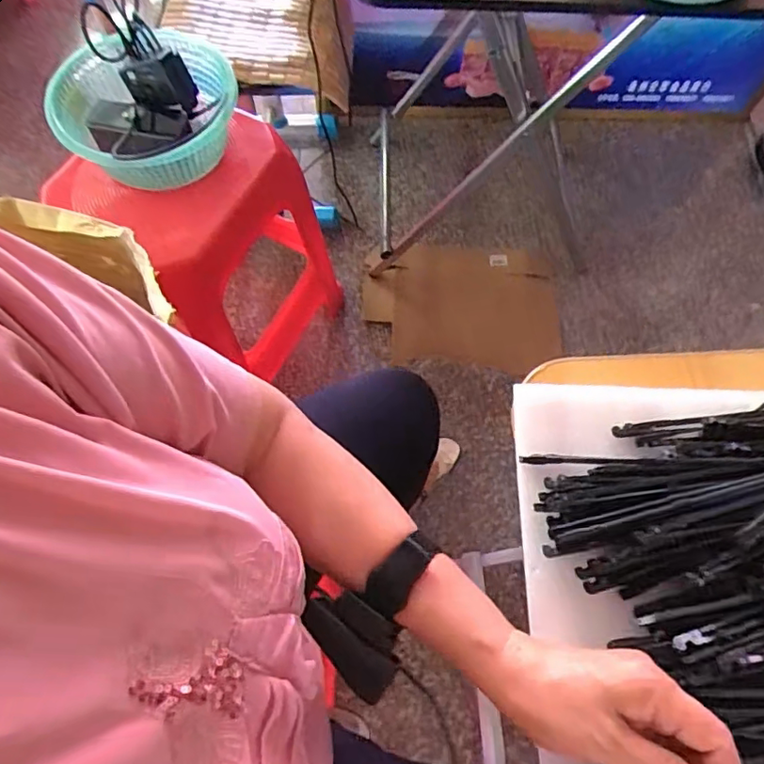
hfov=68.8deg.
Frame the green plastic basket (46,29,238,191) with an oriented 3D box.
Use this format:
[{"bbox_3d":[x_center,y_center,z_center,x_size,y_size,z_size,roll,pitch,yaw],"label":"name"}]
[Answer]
[{"bbox_3d":[-0.323,-0.361,0.778,0.236,0.098,0.208,6,67,1],"label":"green plastic basket"}]

